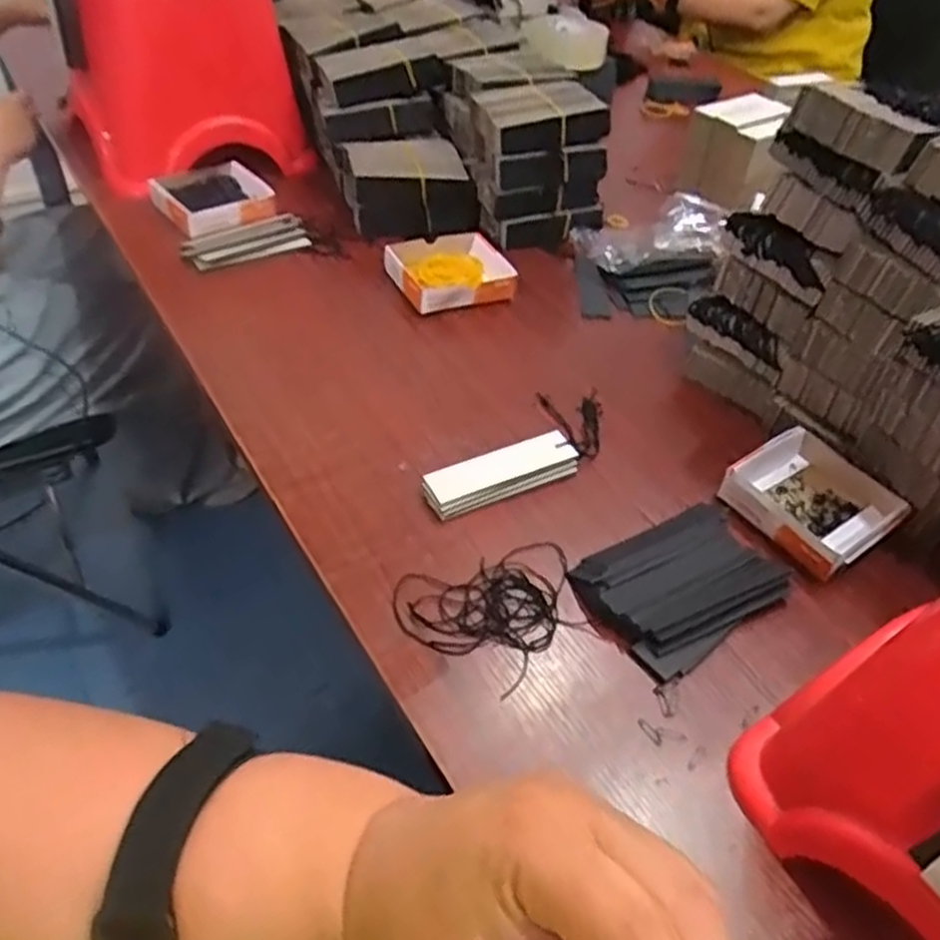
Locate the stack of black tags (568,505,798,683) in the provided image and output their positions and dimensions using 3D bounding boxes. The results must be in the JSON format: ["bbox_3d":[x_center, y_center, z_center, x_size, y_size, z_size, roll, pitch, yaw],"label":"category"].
[{"bbox_3d":[0.152,0.079,0.564,0.138,0.019,0.101,-24,52,-28],"label":"stack of black tags"}]

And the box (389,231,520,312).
[{"bbox_3d":[-0.024,-0.214,0.847,0.125,0.030,0.110,-14,48,-20],"label":"box"}]

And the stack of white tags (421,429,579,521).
[{"bbox_3d":[0.027,0.004,0.636,0.133,0.020,0.041,-17,49,-23],"label":"stack of white tags"}]

